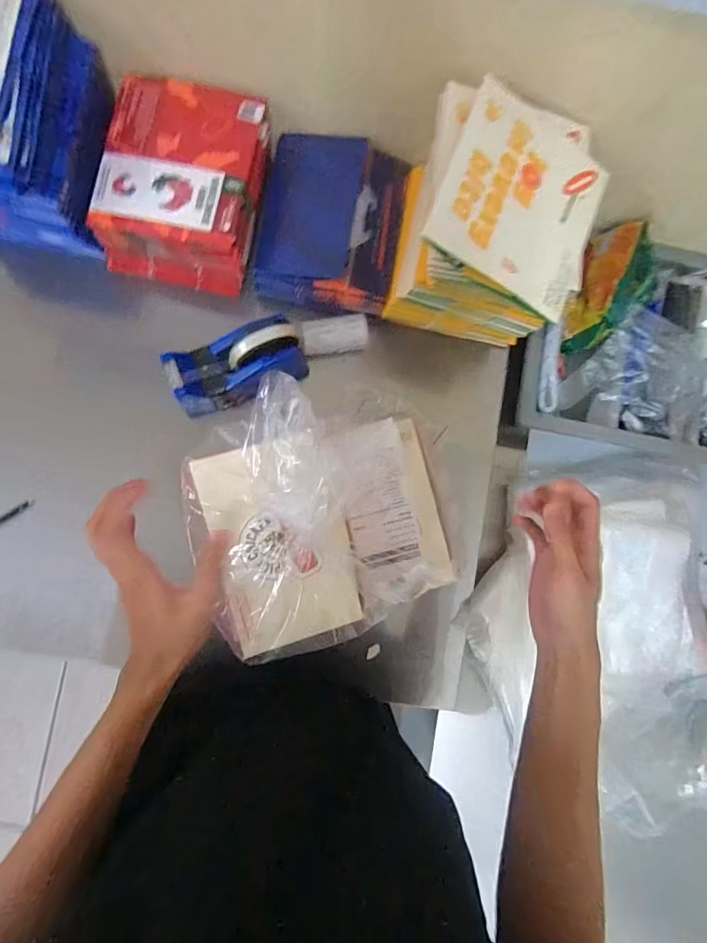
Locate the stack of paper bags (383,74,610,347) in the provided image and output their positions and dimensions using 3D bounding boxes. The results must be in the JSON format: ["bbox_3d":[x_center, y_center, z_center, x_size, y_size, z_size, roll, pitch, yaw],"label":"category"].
[{"bbox_3d":[0.150,-0.258,0.514,0.184,0.189,0.205,9,86,-6],"label":"stack of paper bags"}]

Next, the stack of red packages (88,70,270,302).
[{"bbox_3d":[-0.195,-0.326,0.535,0.162,0.099,0.179,10,85,-6],"label":"stack of red packages"}]

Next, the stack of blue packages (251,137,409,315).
[{"bbox_3d":[-0.028,-0.304,0.566,0.165,0.059,0.188,10,86,-6],"label":"stack of blue packages"}]

